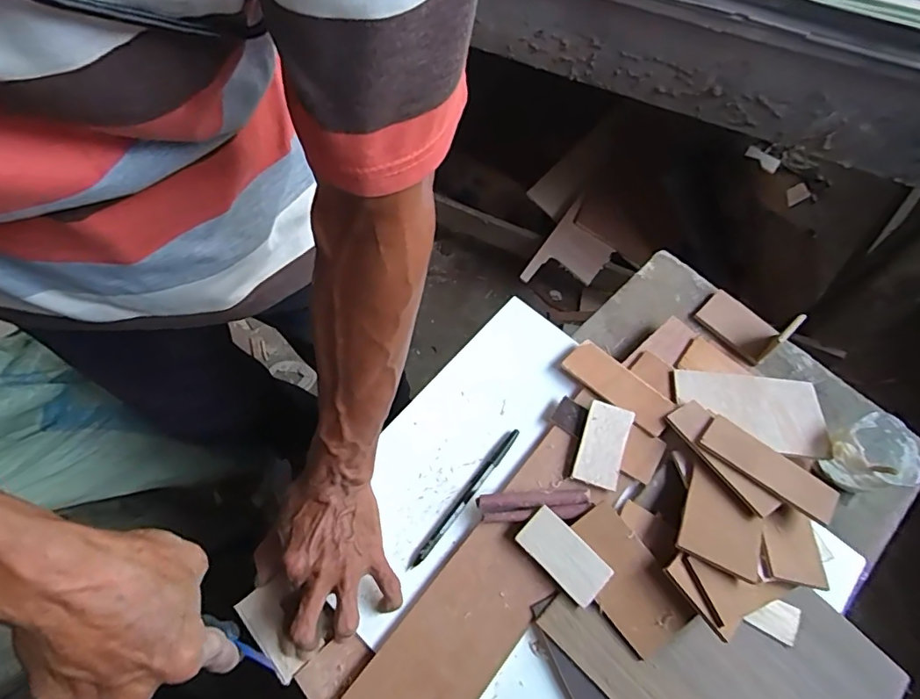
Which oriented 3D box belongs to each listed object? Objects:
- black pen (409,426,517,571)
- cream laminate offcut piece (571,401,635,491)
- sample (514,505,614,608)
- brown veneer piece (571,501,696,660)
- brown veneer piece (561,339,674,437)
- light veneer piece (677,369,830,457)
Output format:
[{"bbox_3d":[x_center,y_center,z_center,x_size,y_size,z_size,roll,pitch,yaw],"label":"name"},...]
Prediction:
[{"bbox_3d":[0.006,0.135,0.478,0.008,0.005,0.155,36,69,15],"label":"black pen"},{"bbox_3d":[0.132,0.086,0.478,0.041,0.006,0.075,18,65,8],"label":"cream laminate offcut piece"},{"bbox_3d":[0.086,0.172,0.439,0.076,0.004,0.039,43,84,17],"label":"sample"},{"bbox_3d":[0.135,0.188,0.434,0.057,0.009,0.110,-36,74,-2],"label":"brown veneer piece"},{"bbox_3d":[0.155,0.034,0.510,0.109,0.006,0.044,39,70,16],"label":"brown veneer piece"},{"bbox_3d":[0.285,0.060,0.510,0.143,0.012,0.076,7,59,-2],"label":"light veneer piece"}]

